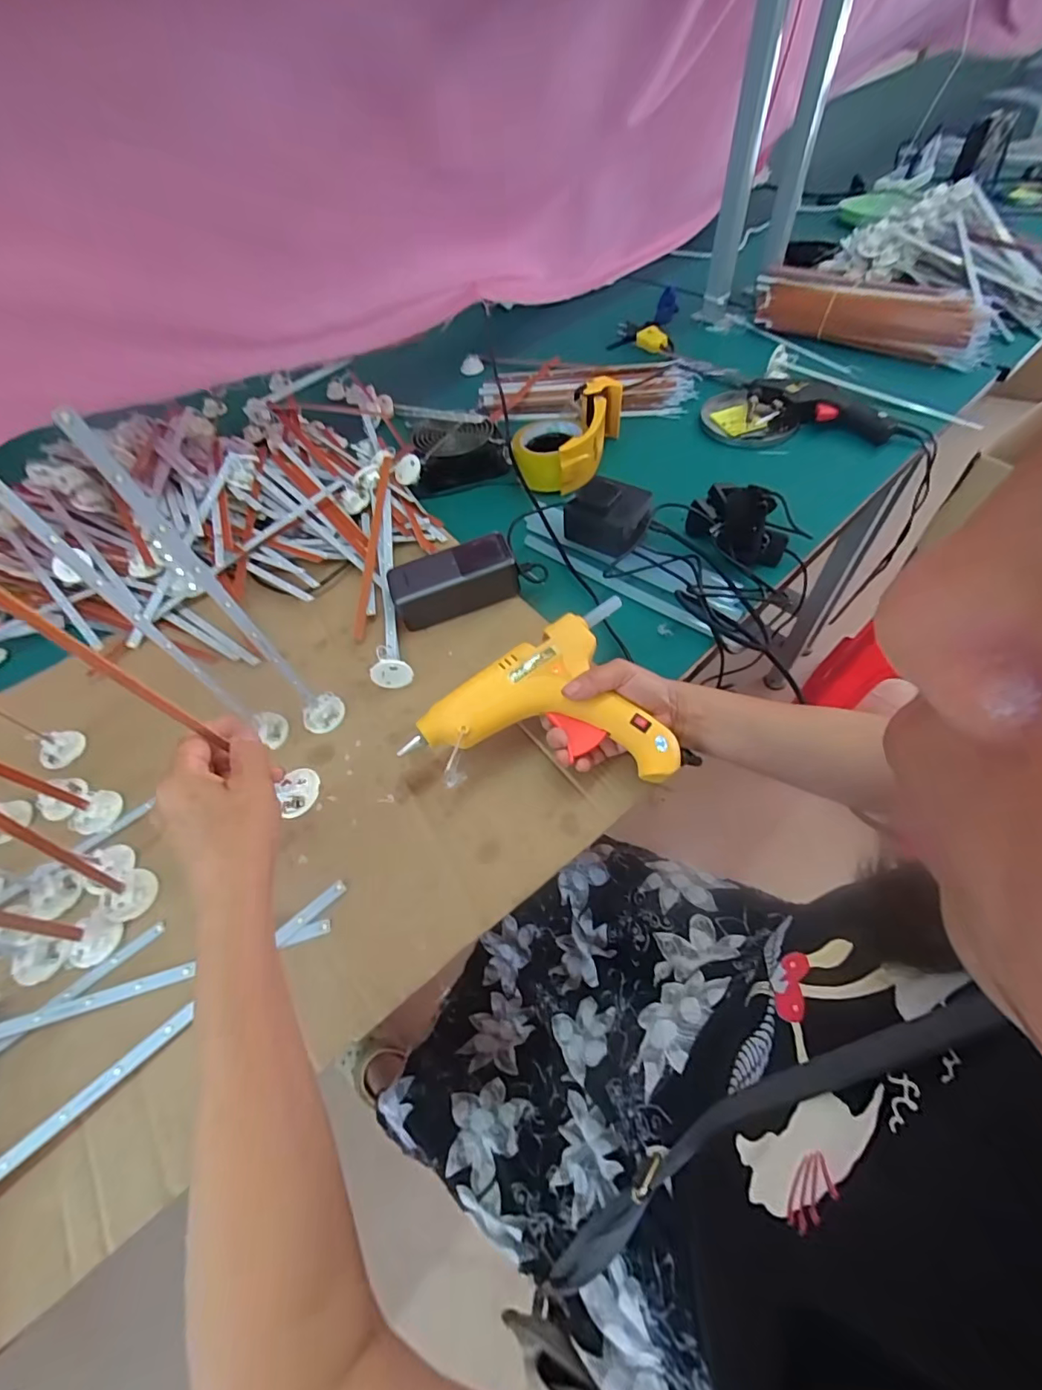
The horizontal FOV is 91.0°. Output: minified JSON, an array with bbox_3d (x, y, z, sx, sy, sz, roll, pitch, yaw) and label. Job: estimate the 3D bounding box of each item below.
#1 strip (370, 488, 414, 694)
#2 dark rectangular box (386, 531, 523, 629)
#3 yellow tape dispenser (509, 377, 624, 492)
[{"bbox_3d":[-0.153,-0.134,0.561,0.037,0.033,0.287,-13,54,-4],"label":"strip"},{"bbox_3d":[-0.070,-0.119,0.539,0.130,0.050,0.055,-20,65,-1],"label":"dark rectangular box"},{"bbox_3d":[0.056,-0.344,0.683,0.116,0.076,0.166,14,57,15],"label":"yellow tape dispenser"}]

